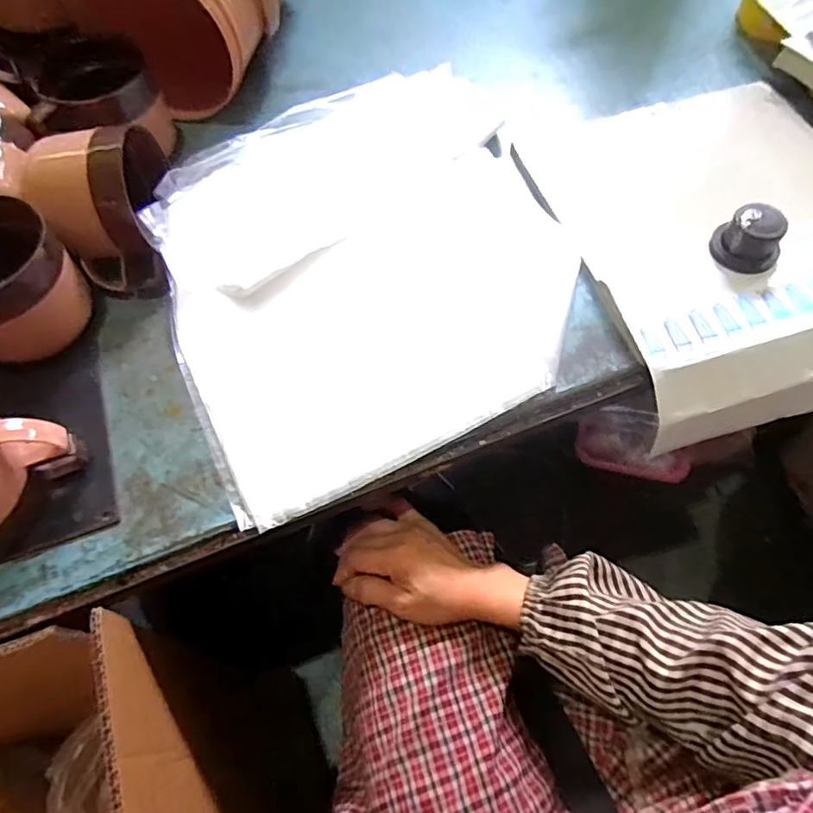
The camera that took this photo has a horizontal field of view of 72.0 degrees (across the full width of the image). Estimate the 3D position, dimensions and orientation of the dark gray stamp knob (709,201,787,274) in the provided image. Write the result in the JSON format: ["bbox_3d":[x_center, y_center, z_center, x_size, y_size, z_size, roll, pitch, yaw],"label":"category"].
[{"bbox_3d":[0.305,-0.149,0.492,0.056,0.040,0.051,-1,63,2],"label":"dark gray stamp knob"}]

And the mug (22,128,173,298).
[{"bbox_3d":[-0.260,-0.180,0.492,0.076,0.108,0.129,-7,63,-1],"label":"mug"}]

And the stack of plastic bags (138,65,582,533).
[{"bbox_3d":[-0.033,-0.143,0.529,0.386,0.041,0.400,-24,69,-11],"label":"stack of plastic bags"}]

